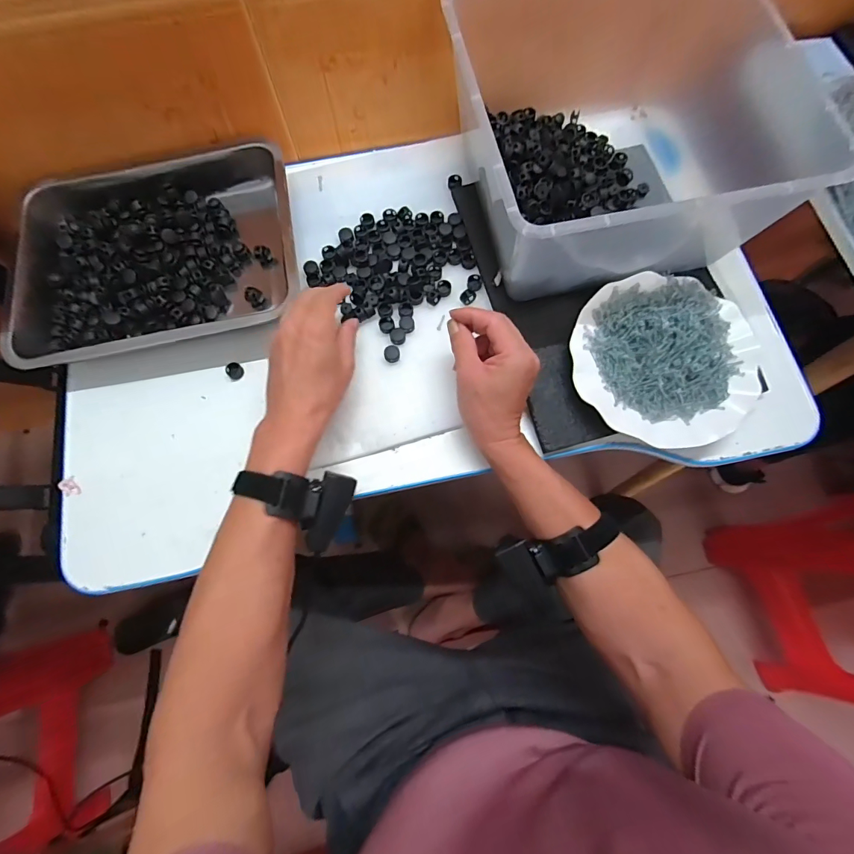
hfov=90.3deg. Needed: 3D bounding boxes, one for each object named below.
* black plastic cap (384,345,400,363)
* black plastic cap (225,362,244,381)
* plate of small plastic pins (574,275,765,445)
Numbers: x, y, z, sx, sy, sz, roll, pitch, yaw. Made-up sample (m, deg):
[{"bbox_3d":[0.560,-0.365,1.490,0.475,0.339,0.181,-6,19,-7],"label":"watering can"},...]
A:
[{"bbox_3d":[-0.038,-0.079,0.461,0.017,0.009,0.016,0,74,1],"label":"black plastic cap"},{"bbox_3d":[-0.211,-0.062,0.468,0.015,0.012,0.018,41,78,11],"label":"black plastic cap"},{"bbox_3d":[0.239,-0.066,0.437,0.178,0.042,0.173,0,74,1],"label":"plate of small plastic pins"}]

